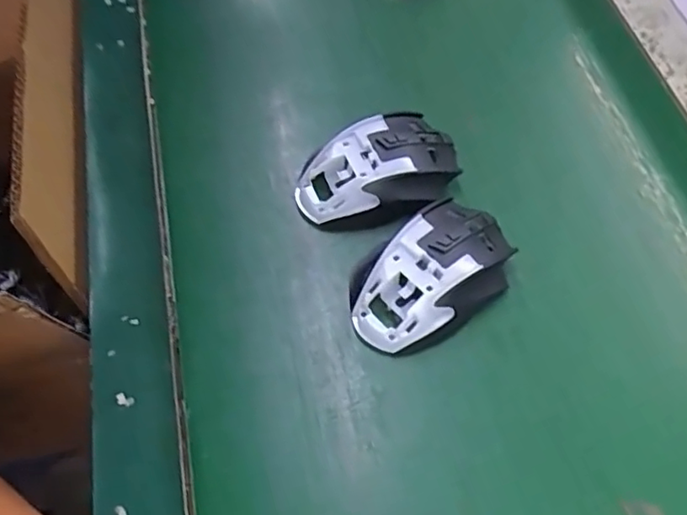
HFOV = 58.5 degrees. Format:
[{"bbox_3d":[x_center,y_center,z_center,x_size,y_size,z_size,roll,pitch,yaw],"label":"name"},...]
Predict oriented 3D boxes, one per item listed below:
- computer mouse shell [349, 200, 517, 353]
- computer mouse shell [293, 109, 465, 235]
[{"bbox_3d":[0.056,0.010,0.388,0.115,0.037,0.072,-38,67,-19],"label":"computer mouse shell"},{"bbox_3d":[0.027,-0.056,0.426,0.114,0.038,0.077,-27,64,-14],"label":"computer mouse shell"}]

